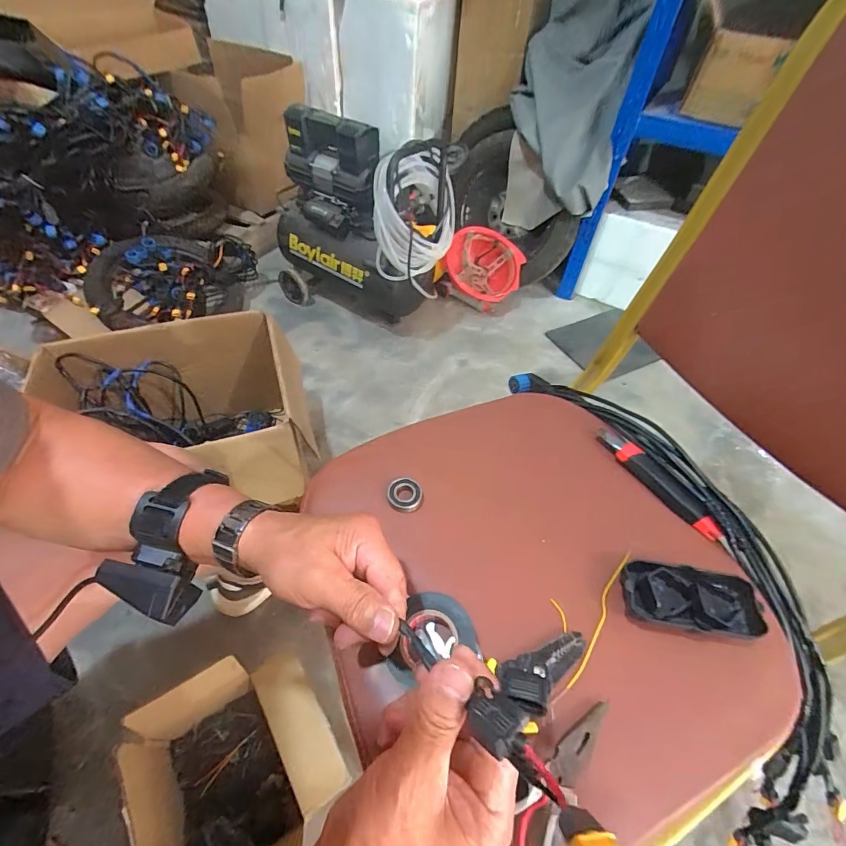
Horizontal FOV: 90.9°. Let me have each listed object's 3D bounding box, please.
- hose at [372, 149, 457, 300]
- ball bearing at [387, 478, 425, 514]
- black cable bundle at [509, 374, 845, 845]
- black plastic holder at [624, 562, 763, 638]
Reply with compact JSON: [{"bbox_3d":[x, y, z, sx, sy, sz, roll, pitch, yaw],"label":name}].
[{"bbox_3d":[-0.020,-0.524,1.059,0.195,0.280,0.218,7,51,2],"label":"hose"},{"bbox_3d":[-0.017,0.072,0.416,0.036,0.012,0.032,11,51,6],"label":"ball bearing"},{"bbox_3d":[0.272,0.155,0.469,0.114,0.184,0.596,-14,68,-14],"label":"black cable bundle"},{"bbox_3d":[0.227,0.151,0.358,0.112,0.025,0.047,10,51,6],"label":"black plastic holder"}]

